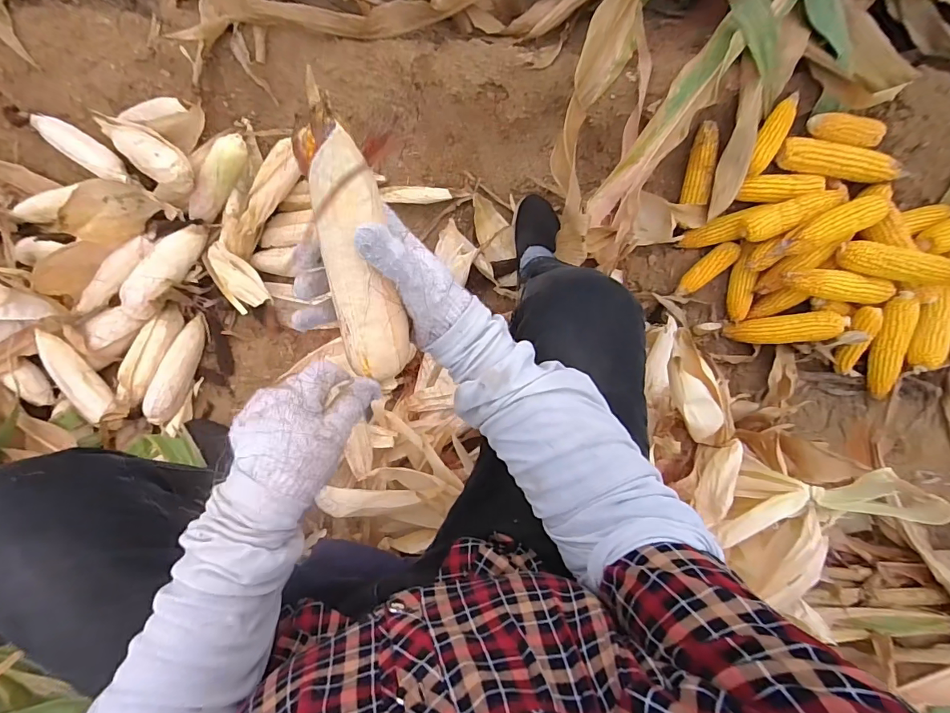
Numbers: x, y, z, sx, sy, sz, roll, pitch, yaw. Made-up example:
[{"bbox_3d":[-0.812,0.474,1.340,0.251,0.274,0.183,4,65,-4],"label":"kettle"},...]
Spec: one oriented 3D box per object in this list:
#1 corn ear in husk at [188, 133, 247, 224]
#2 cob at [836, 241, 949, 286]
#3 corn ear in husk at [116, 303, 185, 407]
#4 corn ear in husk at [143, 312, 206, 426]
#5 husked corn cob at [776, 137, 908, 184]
[{"bbox_3d":[-0.470,-0.318,0.826,0.051,0.047,0.181,46,115,4],"label":"corn ear in husk"},{"bbox_3d":[0.762,-0.160,0.810,0.205,0.051,0.058,21,81,26],"label":"cob"},{"bbox_3d":[-0.605,-0.007,0.849,0.054,0.046,0.189,18,82,0],"label":"corn ear in husk"},{"bbox_3d":[-0.556,0.020,0.852,0.060,0.044,0.210,15,82,0],"label":"corn ear in husk"},{"bbox_3d":[0.687,-0.363,0.844,0.243,0.049,0.052,6,82,-2],"label":"husked corn cob"}]

